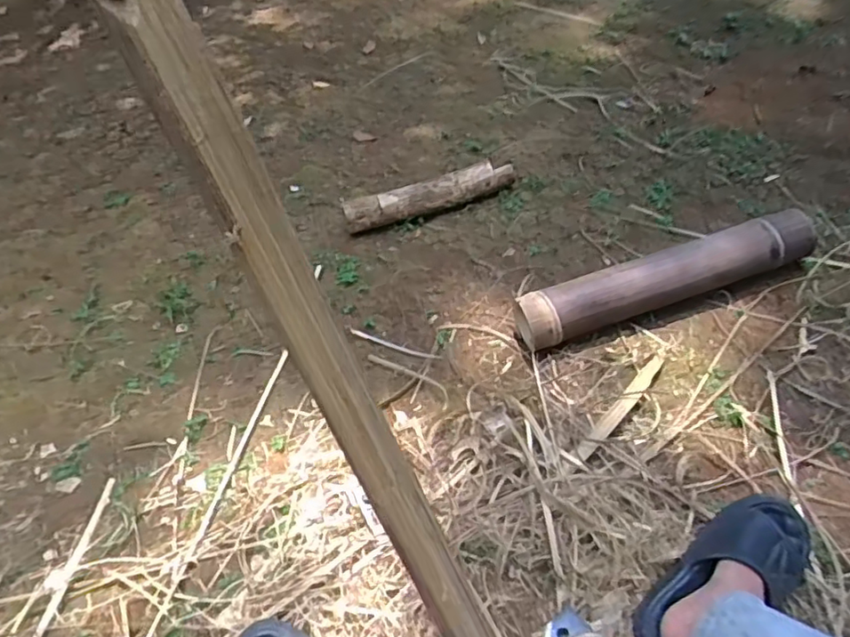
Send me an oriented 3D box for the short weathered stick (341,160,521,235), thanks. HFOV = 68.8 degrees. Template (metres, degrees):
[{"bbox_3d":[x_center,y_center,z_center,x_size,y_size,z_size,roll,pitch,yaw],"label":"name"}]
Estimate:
[{"bbox_3d":[0.019,-0.297,1.541,0.440,0.080,0.079,-19,45,-12],"label":"short weathered stick"}]

